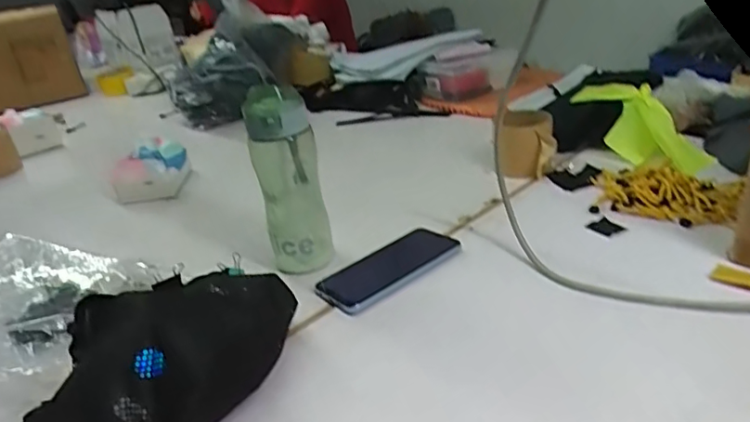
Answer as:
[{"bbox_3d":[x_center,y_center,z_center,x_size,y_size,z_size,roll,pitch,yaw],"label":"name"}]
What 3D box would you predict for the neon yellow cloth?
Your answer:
[{"bbox_3d":[0.400,-0.133,0.837,0.118,0.051,0.299,-5,28,4],"label":"neon yellow cloth"}]

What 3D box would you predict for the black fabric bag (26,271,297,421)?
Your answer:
[{"bbox_3d":[-0.194,0.132,0.425,0.295,0.101,0.143,-25,32,-30],"label":"black fabric bag"}]

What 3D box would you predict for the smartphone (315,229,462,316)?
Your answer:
[{"bbox_3d":[0.018,0.060,0.608,0.166,0.009,0.082,-24,32,-29],"label":"smartphone"}]

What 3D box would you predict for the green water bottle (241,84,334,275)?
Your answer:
[{"bbox_3d":[-0.095,-0.031,0.605,0.071,0.202,0.061,-10,28,-6],"label":"green water bottle"}]

